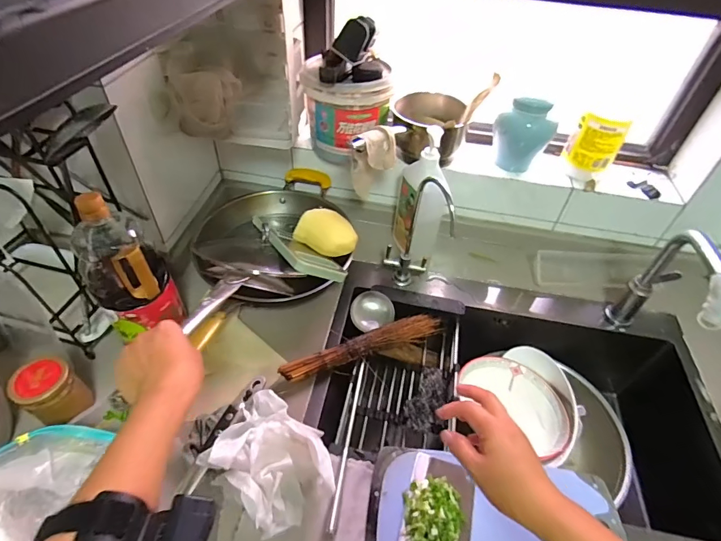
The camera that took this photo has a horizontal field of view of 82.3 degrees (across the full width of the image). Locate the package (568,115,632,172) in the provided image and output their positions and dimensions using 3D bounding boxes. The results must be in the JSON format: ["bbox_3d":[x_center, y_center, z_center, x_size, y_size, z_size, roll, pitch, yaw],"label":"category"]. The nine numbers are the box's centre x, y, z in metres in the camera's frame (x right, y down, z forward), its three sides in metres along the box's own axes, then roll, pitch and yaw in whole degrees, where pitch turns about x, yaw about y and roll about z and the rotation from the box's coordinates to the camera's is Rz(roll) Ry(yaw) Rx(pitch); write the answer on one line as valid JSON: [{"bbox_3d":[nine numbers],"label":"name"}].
[{"bbox_3d":[0.463,-0.250,0.809,0.080,0.098,0.037,30,52,22],"label":"package"}]

